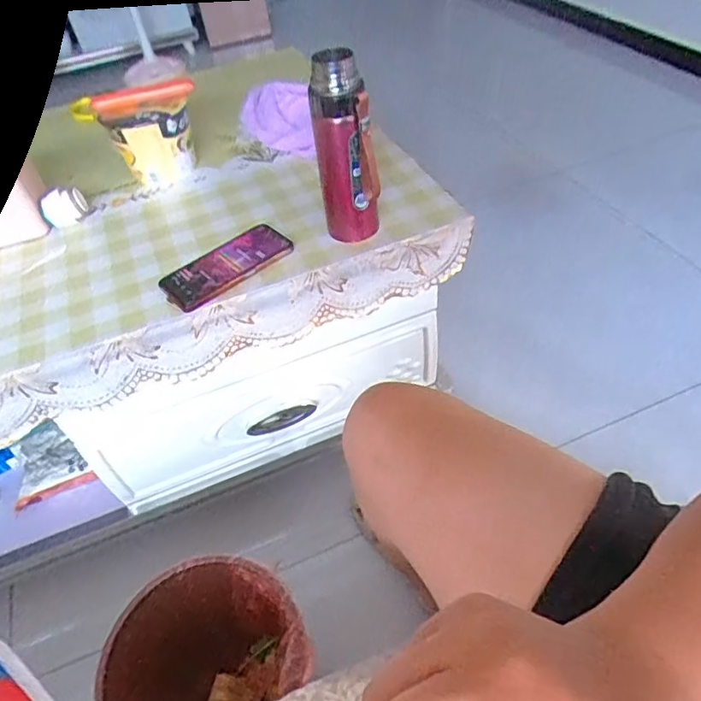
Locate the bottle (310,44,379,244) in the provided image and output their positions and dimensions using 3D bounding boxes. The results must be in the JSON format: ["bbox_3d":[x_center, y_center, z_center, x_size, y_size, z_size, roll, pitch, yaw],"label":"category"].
[{"bbox_3d":[-0.005,-0.222,0.644,0.056,0.212,0.061,-15,48,-7],"label":"bottle"}]

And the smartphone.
[{"bbox_3d":[-0.153,-0.107,0.699,0.166,0.015,0.077,-30,51,-19],"label":"smartphone"}]

